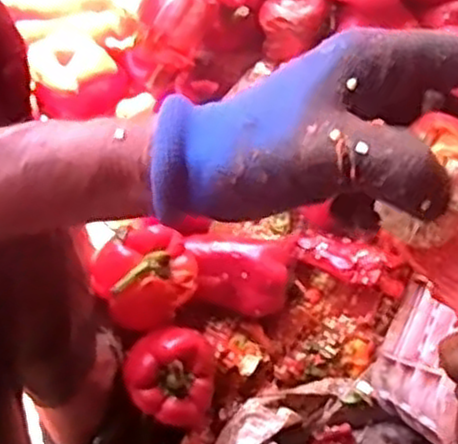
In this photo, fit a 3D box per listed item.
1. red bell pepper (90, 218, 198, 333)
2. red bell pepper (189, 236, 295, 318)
[{"bbox_3d":[-0.077,0.045,0.692,0.086,0.077,0.093,0,80,1],"label":"red bell pepper"},{"bbox_3d":[0.007,0.051,0.765,0.106,0.070,0.068,17,81,4],"label":"red bell pepper"}]

